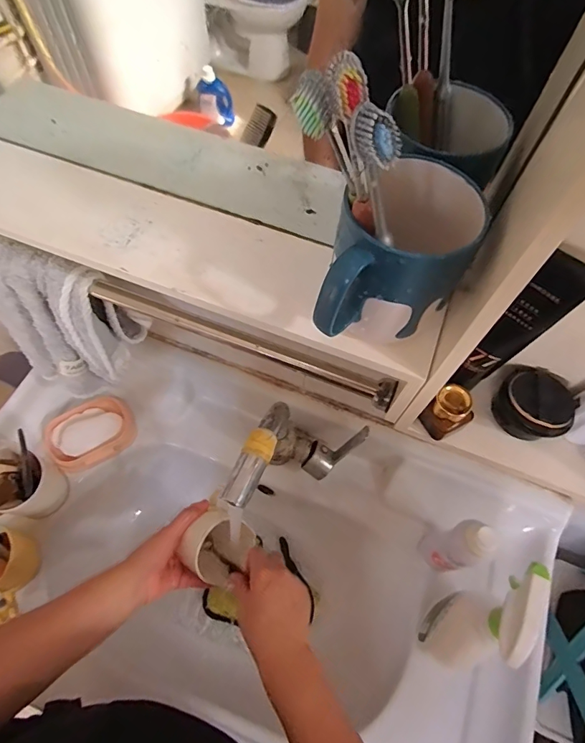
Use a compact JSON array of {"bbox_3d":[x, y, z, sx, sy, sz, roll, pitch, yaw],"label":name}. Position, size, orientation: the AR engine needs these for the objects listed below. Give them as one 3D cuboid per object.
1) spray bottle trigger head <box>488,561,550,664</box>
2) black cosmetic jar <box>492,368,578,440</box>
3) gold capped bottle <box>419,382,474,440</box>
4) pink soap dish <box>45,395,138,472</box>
[{"bbox_3d":[0.206,0.219,0.392,0.021,0.060,0.084,19,64,7],"label":"spray bottle trigger head"},{"bbox_3d":[0.213,0.027,0.378,0.063,0.037,0.061,1,63,-2],"label":"black cosmetic jar"},{"bbox_3d":[0.135,0.035,0.374,0.032,0.043,0.033,-29,67,-16],"label":"gold capped bottle"},{"bbox_3d":[-0.312,0.093,0.667,0.125,0.028,0.099,-30,68,-17],"label":"pink soap dish"}]

